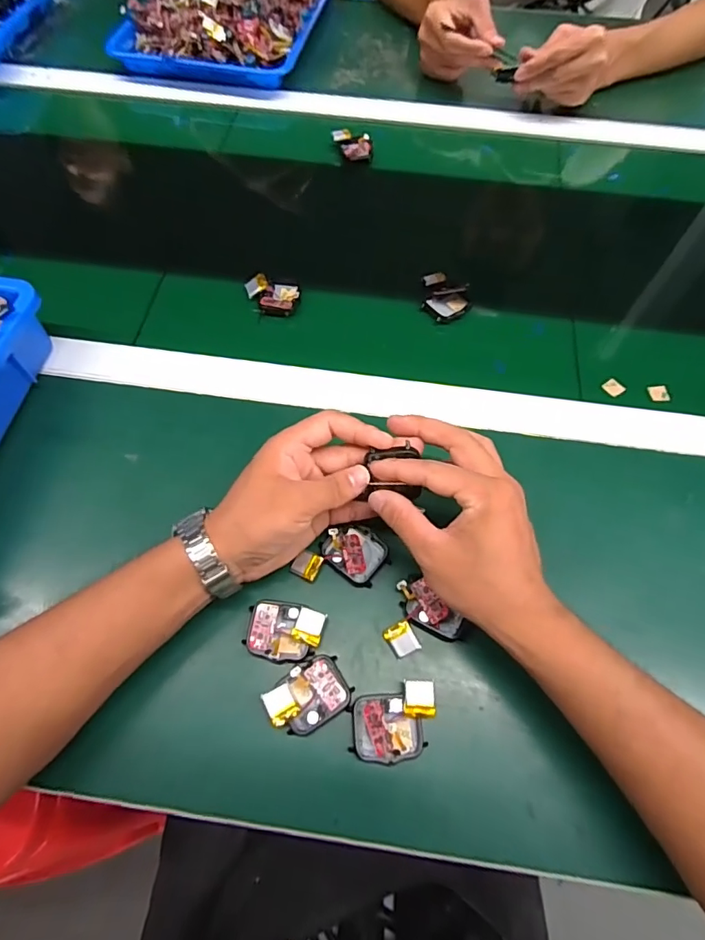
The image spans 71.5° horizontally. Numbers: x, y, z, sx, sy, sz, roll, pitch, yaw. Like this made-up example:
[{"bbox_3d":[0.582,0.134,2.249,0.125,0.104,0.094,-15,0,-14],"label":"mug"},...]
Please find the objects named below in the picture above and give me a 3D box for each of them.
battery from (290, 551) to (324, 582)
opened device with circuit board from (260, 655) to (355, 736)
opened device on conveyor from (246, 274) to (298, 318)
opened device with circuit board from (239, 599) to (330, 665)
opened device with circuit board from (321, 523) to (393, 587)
[{"bbox_3d":[-0.034,0.069,0.356,0.020,0.004,0.018,21,88,21],"label":"battery"},{"bbox_3d":[-0.028,0.147,0.318,0.050,0.023,0.036,-32,72,-12],"label":"opened device with circuit board"},{"bbox_3d":[-0.079,-0.170,0.480,0.050,0.015,0.041,7,68,2],"label":"opened device on conveyor"},{"bbox_3d":[-0.046,0.111,0.336,0.050,0.018,0.037,10,69,4],"label":"opened device with circuit board"},{"bbox_3d":[0.003,0.060,0.361,0.045,0.010,0.039,39,73,14],"label":"opened device with circuit board"}]

